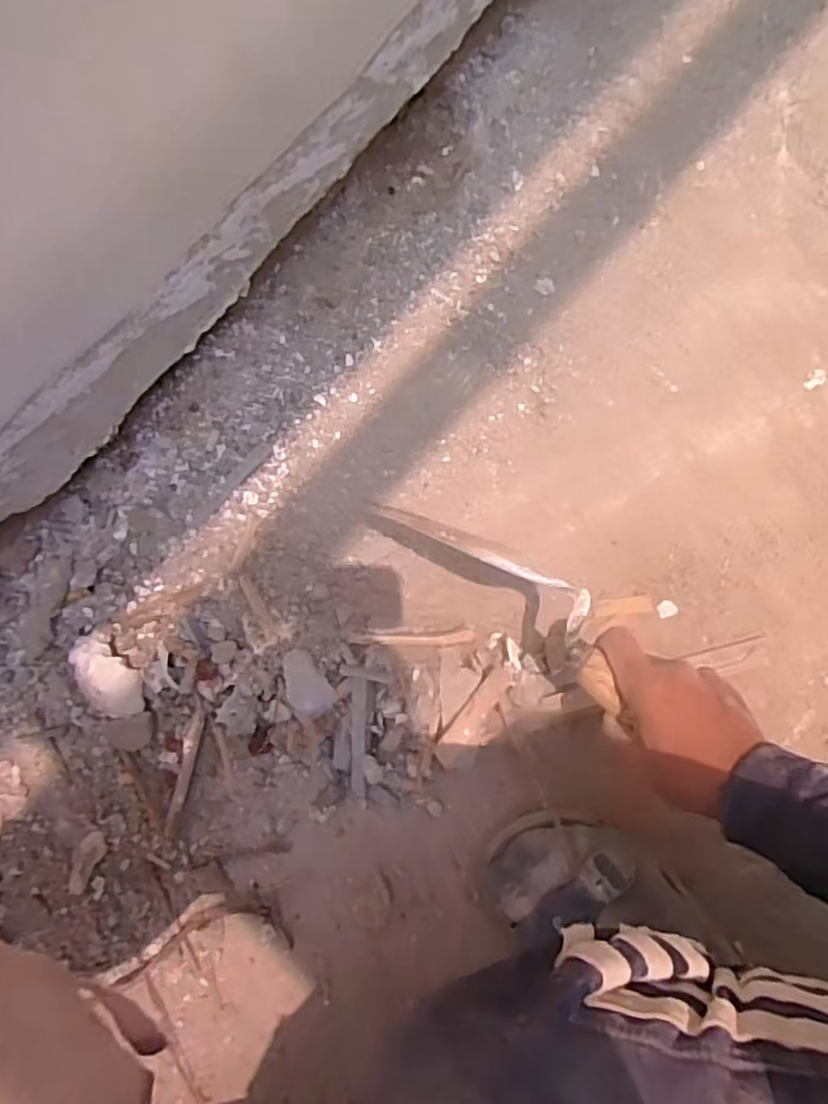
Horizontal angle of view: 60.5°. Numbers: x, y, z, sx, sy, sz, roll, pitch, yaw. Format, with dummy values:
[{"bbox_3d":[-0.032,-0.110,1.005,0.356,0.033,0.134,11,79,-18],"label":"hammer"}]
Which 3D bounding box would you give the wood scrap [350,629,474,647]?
[{"bbox_3d":[-0.001,0.067,0.547,0.099,0.014,0.011,1,82,-19],"label":"wood scrap"}]

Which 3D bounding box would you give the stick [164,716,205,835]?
[{"bbox_3d":[-0.189,0.182,0.583,0.012,0.009,0.100,14,83,5],"label":"stick"}]

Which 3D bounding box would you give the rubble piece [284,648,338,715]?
[{"bbox_3d":[-0.084,0.100,0.543,0.029,0.017,0.051,-33,81,-4],"label":"rubble piece"}]

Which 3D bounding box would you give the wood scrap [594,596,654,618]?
[{"bbox_3d":[0.173,0.045,0.586,0.048,0.004,0.014,-6,82,2],"label":"wood scrap"}]

